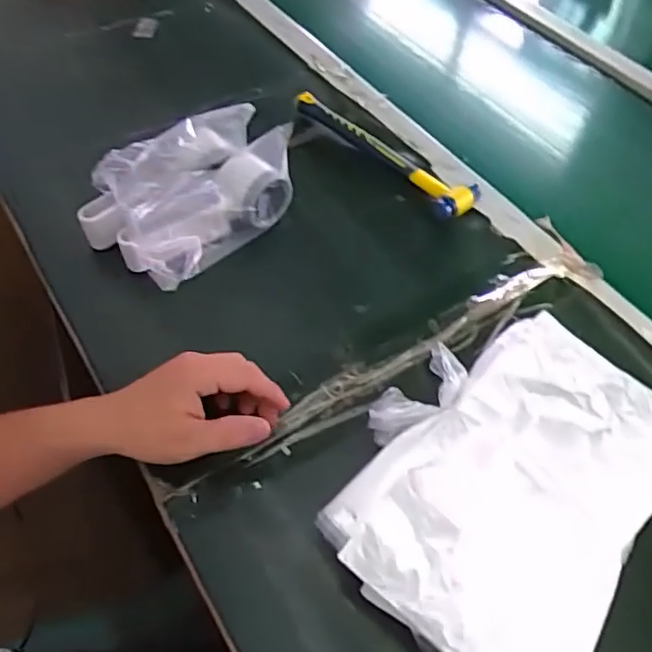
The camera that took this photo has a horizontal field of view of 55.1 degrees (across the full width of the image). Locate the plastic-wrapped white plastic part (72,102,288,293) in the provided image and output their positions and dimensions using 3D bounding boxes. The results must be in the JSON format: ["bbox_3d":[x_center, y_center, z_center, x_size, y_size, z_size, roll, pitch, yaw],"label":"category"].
[{"bbox_3d":[-0.130,-0.121,0.598,0.186,0.093,0.110,-36,63,-26],"label":"plastic-wrapped white plastic part"}]

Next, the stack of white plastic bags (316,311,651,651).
[{"bbox_3d":[0.119,0.106,0.433,0.195,0.063,0.240,31,58,19],"label":"stack of white plastic bags"}]

